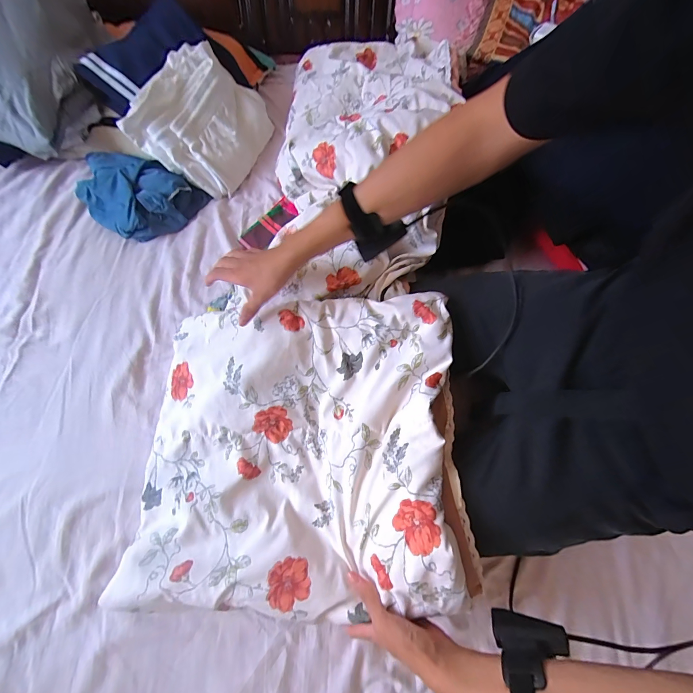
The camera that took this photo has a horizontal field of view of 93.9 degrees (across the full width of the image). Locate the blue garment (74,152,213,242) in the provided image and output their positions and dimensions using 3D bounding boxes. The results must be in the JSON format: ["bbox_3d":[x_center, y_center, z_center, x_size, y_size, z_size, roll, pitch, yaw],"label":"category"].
[{"bbox_3d":[-0.421,-0.296,0.650,0.221,0.071,0.155,20,72,4],"label":"blue garment"}]

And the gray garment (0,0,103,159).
[{"bbox_3d":[-0.596,-0.540,0.608,0.222,0.192,0.322,11,71,1],"label":"gray garment"}]

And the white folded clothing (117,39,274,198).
[{"bbox_3d":[-0.287,-0.459,0.666,0.216,0.062,0.246,36,84,-27],"label":"white folded clothing"}]

